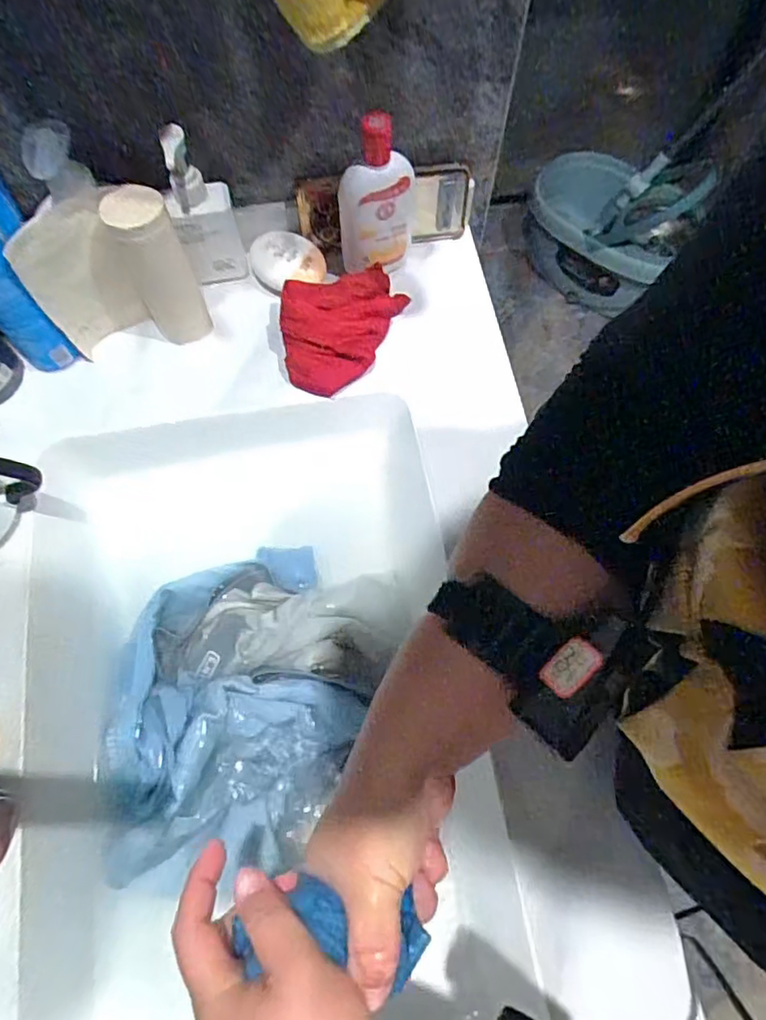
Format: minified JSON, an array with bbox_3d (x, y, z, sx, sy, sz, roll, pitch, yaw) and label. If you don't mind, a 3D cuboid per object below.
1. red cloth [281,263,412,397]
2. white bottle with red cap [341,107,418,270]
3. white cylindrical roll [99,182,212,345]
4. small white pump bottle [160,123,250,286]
[{"bbox_3d":[-0.033,-0.168,0.561,0.120,0.055,0.103,-10,69,-4],"label":"red cloth"},{"bbox_3d":[-0.004,-0.285,0.549,0.063,0.133,0.067,7,68,2],"label":"white bottle with red cap"},{"bbox_3d":[-0.189,-0.200,0.524,0.048,0.157,0.045,0,68,-1],"label":"white cylindrical roll"},{"bbox_3d":[-0.161,-0.262,0.544,0.054,0.154,0.031,-21,70,-9],"label":"small white pump bottle"}]

